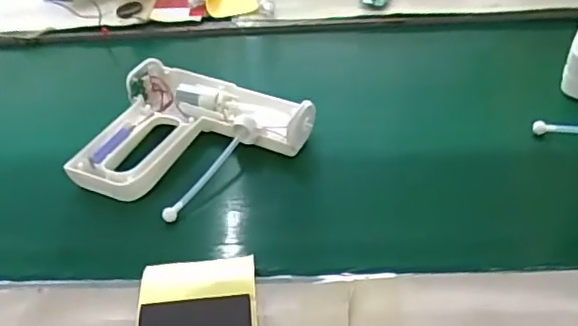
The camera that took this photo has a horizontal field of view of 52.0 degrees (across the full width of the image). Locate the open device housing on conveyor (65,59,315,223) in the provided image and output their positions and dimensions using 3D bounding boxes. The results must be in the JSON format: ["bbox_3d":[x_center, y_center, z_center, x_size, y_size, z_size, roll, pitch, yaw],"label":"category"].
[{"bbox_3d":[-0.102,-0.024,0.634,0.221,0.044,0.190,16,50,19],"label":"open device housing on conveyor"}]

